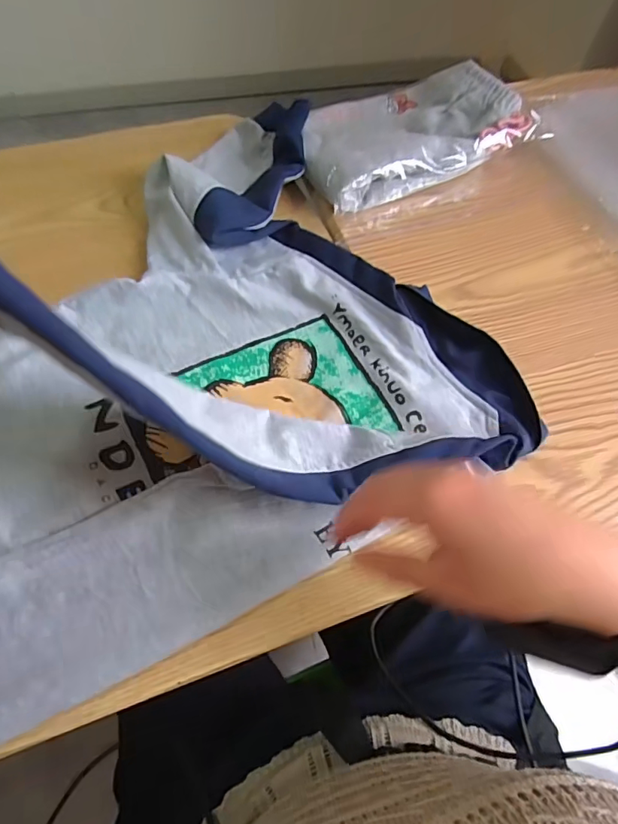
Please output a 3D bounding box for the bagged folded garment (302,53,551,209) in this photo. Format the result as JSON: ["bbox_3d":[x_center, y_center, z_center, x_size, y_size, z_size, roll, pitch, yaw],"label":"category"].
[{"bbox_3d":[0.108,-0.320,0.570,0.261,0.066,0.158,-23,65,-15],"label":"bagged folded garment"}]

